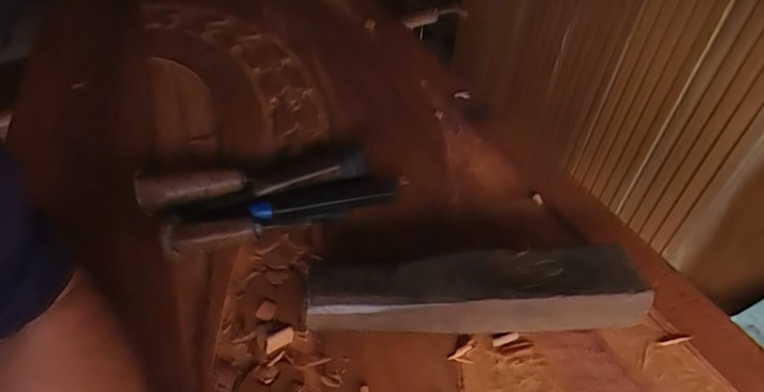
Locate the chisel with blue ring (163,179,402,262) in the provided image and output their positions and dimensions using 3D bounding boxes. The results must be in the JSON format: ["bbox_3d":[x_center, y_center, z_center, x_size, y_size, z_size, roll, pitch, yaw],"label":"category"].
[{"bbox_3d":[-0.098,0.014,0.478,0.223,0.037,0.045,-16,46,-10],"label":"chisel with blue ring"}]

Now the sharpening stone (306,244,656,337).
[{"bbox_3d":[0.072,0.078,0.384,0.259,0.050,0.060,-5,45,1],"label":"sharpening stone"}]

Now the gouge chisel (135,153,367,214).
[{"bbox_3d":[-0.136,-0.017,0.504,0.233,0.039,0.035,-10,45,-4],"label":"gouge chisel"}]

